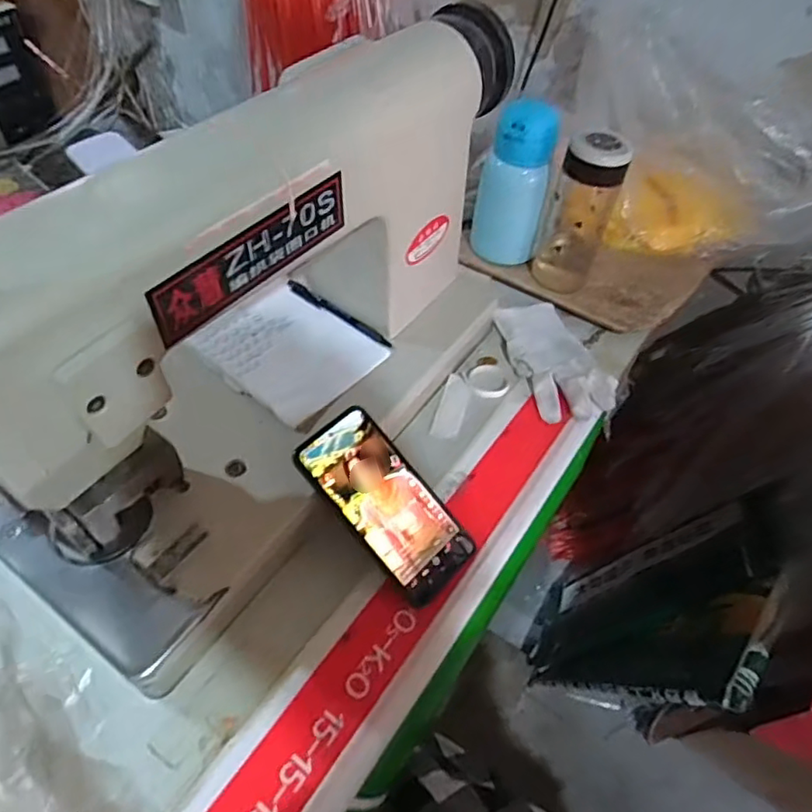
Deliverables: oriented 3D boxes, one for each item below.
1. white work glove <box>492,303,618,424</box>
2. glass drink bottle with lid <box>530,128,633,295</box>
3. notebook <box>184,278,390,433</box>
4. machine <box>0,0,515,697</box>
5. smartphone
[{"bbox_3d":[0.164,-0.055,0.657,0.090,0.019,0.162,-13,54,-13],"label":"white work glove"},{"bbox_3d":[0.195,-0.219,0.672,0.068,0.168,0.073,20,54,12],"label":"glass drink bottle with lid"},{"bbox_3d":[-0.118,-0.056,0.586,0.159,0.010,0.126,31,57,19],"label":"notebook"},{"bbox_3d":[-0.092,-0.099,0.478,0.212,0.334,0.533,25,55,15],"label":"machine"},{"bbox_3d":[-0.015,0.080,0.504,0.077,0.010,0.162,-39,88,-28],"label":"smartphone"}]

